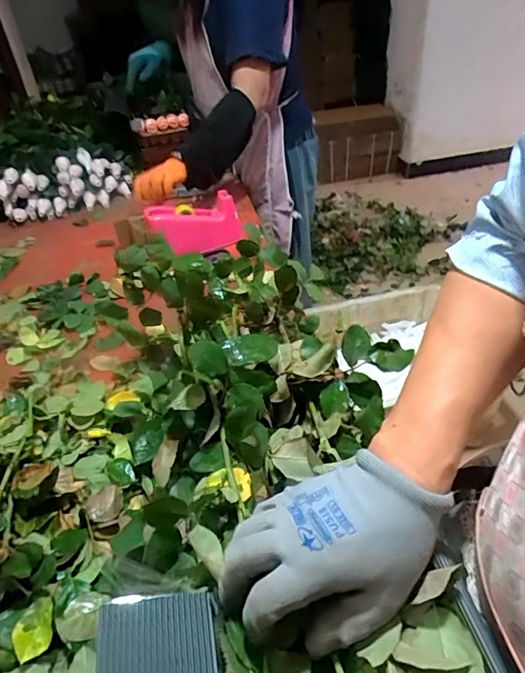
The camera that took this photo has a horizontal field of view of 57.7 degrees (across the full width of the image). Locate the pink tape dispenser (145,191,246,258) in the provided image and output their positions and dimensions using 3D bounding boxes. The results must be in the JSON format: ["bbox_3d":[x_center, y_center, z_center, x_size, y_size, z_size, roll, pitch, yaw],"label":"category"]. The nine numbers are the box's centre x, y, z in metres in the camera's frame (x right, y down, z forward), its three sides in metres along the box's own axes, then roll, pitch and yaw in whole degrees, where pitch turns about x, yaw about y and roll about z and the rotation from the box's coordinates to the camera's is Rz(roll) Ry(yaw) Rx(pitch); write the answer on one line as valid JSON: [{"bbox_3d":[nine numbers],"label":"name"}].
[{"bbox_3d":[-0.138,-0.234,1.020,0.202,0.099,0.066,-20,41,-17],"label":"pink tape dispenser"}]

